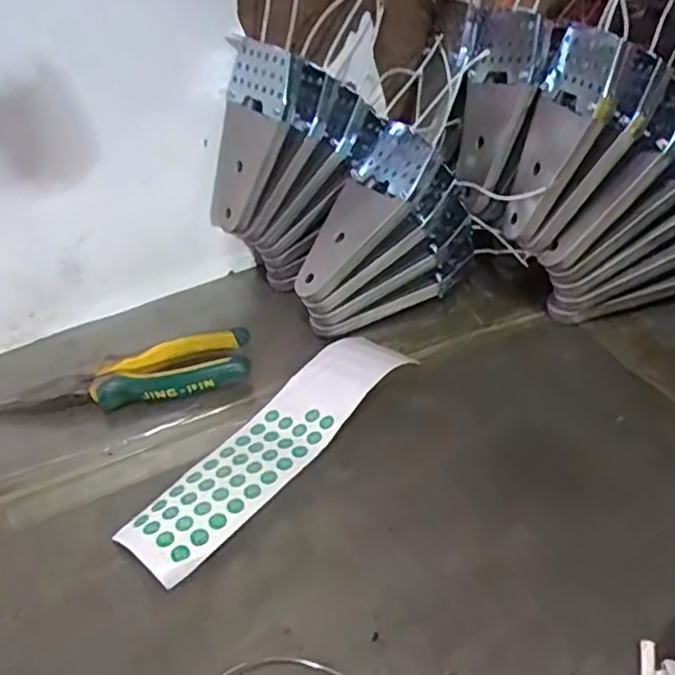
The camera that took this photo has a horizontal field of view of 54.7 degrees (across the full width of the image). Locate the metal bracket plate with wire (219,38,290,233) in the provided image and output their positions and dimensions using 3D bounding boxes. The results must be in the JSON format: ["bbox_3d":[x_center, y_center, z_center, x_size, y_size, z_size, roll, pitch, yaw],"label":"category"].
[{"bbox_3d":[-0.069,-0.144,0.482,0.014,0.137,0.074,-4,29,-41],"label":"metal bracket plate with wire"}]

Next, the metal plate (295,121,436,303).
[{"bbox_3d":[0.017,-0.089,0.472,0.064,0.013,0.142,37,94,42],"label":"metal plate"}]

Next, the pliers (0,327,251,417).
[{"bbox_3d":[-0.156,0.029,0.463,0.186,0.022,0.046,-9,38,-2],"label":"pliers"}]

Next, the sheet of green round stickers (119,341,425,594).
[{"bbox_3d":[-0.040,0.060,0.408,0.061,0.024,0.210,25,48,34],"label":"sheet of green round stickers"}]

